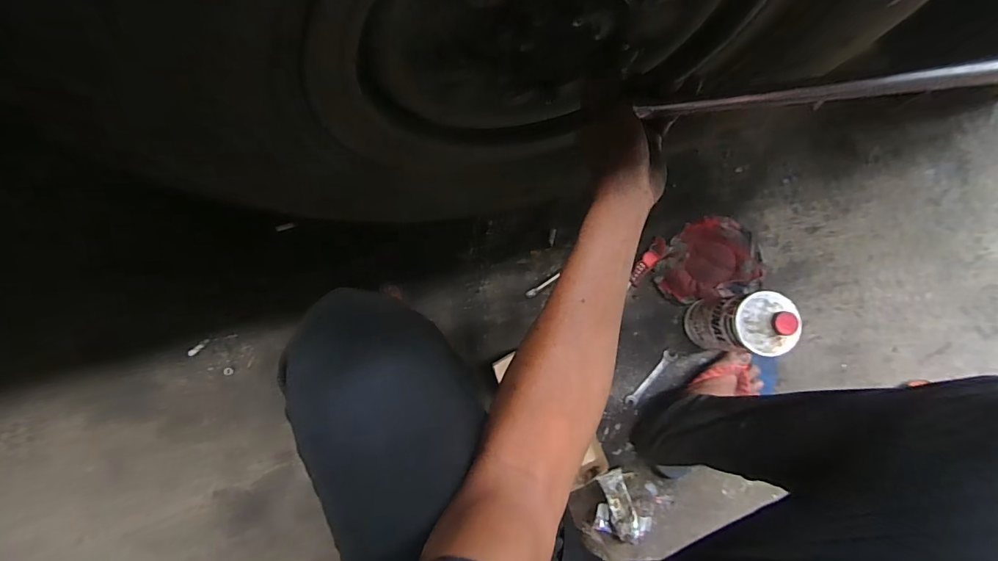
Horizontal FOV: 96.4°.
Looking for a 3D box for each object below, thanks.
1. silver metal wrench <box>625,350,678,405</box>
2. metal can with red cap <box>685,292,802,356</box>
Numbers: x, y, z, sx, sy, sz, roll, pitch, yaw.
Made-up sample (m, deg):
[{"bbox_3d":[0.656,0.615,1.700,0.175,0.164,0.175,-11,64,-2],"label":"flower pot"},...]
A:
[{"bbox_3d":[0.262,0.167,0.770,0.021,0.006,0.120,43,86,3],"label":"silver metal wrench"},{"bbox_3d":[0.357,0.066,0.666,0.082,0.214,0.088,2,84,-1],"label":"metal can with red cap"}]

